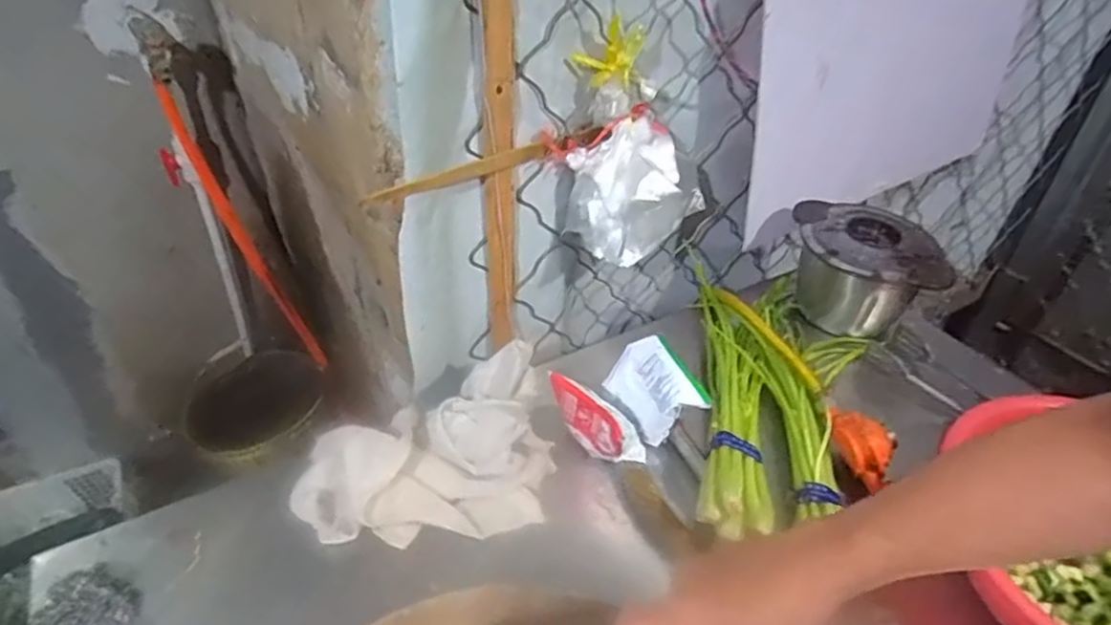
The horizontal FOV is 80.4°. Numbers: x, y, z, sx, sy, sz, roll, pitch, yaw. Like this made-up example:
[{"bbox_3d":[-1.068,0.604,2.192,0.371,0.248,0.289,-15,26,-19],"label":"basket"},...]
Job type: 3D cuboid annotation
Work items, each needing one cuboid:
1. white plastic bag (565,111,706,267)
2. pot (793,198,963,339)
[{"bbox_3d":[0.116,-0.181,0.950,0.133,0.188,0.139,24,44,27],"label":"white plastic bag"},{"bbox_3d":[0.441,-0.048,0.968,0.175,0.166,0.160,5,38,5],"label":"pot"}]

